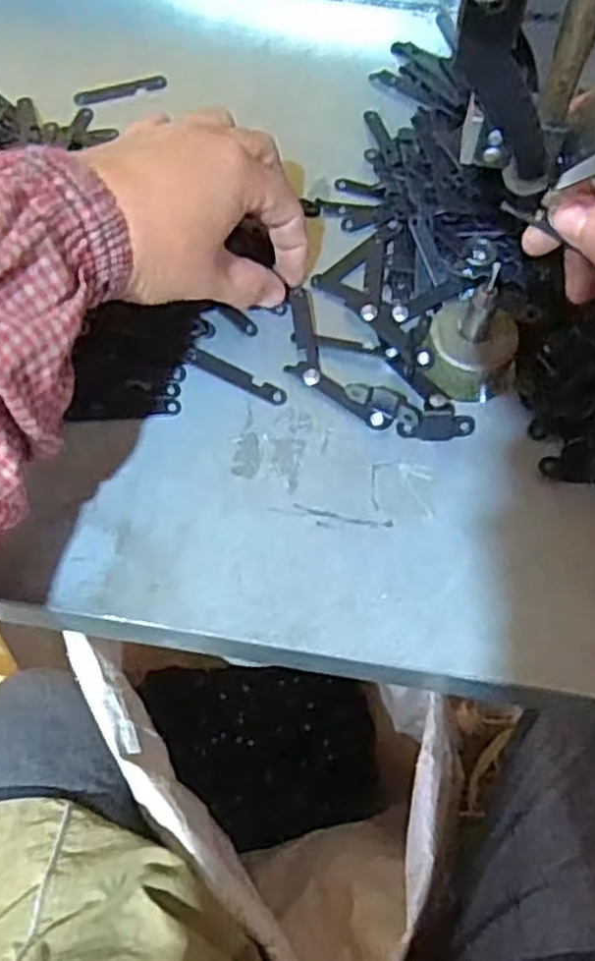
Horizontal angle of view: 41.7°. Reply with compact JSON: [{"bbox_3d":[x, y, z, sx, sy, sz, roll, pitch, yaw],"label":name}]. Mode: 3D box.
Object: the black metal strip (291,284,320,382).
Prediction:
[{"bbox_3d":[0.004,-0.069,0.372,0.010,0.006,0.053,-7,68,-3],"label":"black metal strip"}]

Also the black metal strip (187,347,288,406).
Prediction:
[{"bbox_3d":[-0.028,-0.049,0.363,0.052,0.004,0.010,27,69,12],"label":"black metal strip"}]

